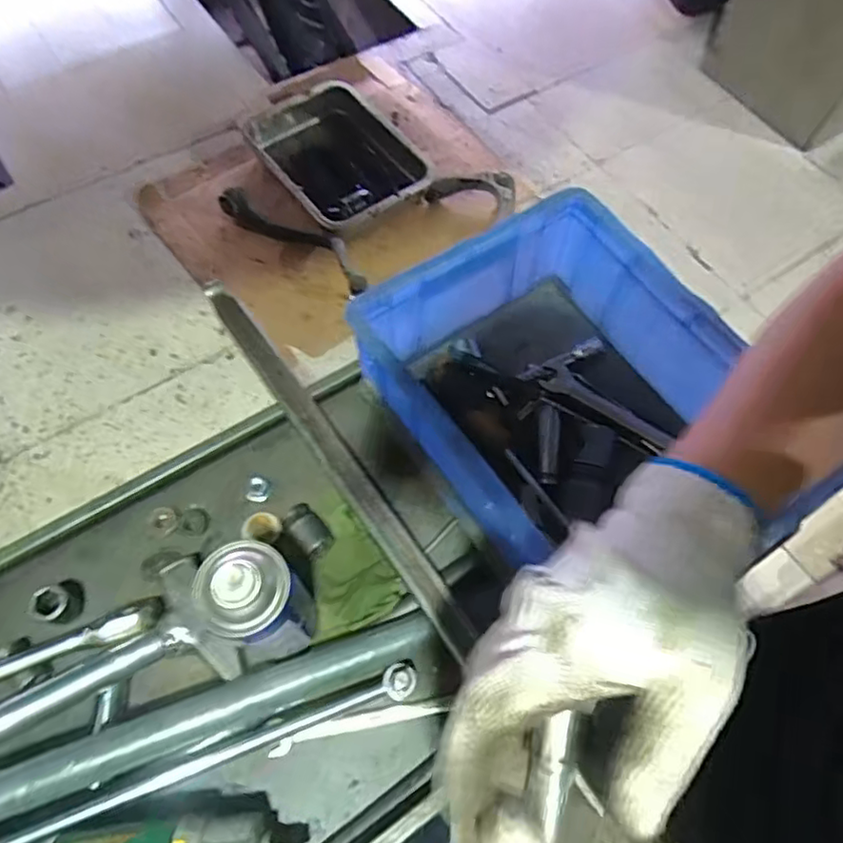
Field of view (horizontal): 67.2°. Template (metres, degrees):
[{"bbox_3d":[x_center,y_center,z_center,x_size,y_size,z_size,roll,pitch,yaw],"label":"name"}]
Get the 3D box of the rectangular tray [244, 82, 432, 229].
[{"bbox_3d":[-0.221,-0.735,1.707,0.368,0.063,0.472,-33,69,-19],"label":"rectangular tray"}]

